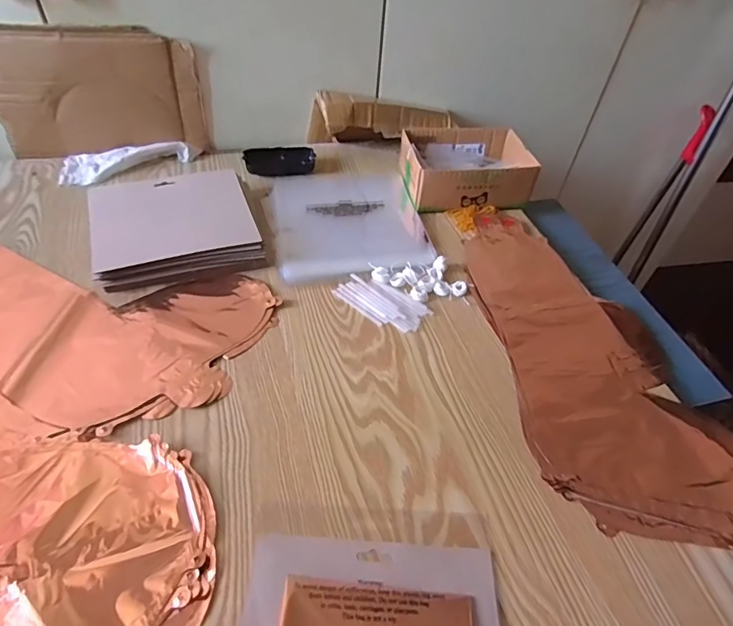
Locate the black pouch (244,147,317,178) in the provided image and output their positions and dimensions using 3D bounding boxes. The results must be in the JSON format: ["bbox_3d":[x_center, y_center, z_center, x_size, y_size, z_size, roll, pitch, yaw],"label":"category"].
[{"bbox_3d":[-0.138,-0.245,0.777,0.109,0.020,0.053,-14,51,-17],"label":"black pouch"}]

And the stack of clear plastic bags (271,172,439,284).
[{"bbox_3d":[-0.025,-0.137,0.688,0.206,0.008,0.224,-6,49,-11],"label":"stack of clear plastic bags"}]

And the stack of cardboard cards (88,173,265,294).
[{"bbox_3d":[-0.248,-0.111,0.624,0.193,0.039,0.183,-13,50,-17],"label":"stack of cardboard cards"}]

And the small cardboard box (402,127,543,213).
[{"bbox_3d":[0.151,-0.226,0.743,0.181,0.063,0.144,-4,48,-9],"label":"small cardboard box"}]

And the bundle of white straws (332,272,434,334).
[{"bbox_3d":[0.018,-0.014,0.584,0.109,0.007,0.059,32,53,22],"label":"bundle of white straws"}]

